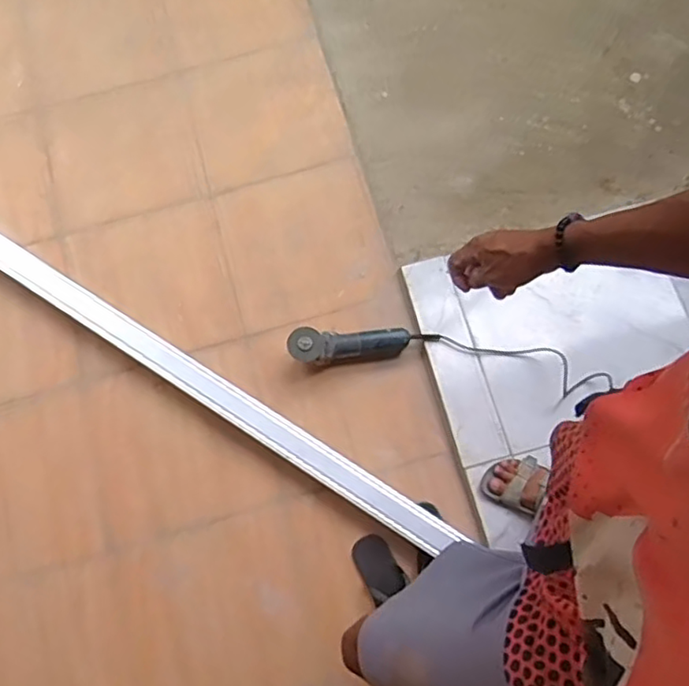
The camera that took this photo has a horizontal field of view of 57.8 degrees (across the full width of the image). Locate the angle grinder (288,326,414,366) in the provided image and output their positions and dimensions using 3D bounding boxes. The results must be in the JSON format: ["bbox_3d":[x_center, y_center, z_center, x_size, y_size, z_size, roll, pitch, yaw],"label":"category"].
[{"bbox_3d":[0.010,0.006,1.443,0.277,0.076,0.078,-2,74,0],"label":"angle grinder"}]

